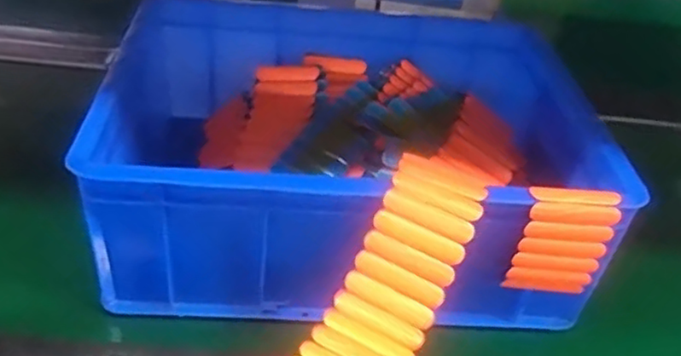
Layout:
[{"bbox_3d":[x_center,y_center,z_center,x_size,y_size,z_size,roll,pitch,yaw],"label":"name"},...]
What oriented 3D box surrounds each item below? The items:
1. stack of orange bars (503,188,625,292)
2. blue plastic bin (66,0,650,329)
[{"bbox_3d":[0.160,0.048,0.478,0.062,0.089,0.014,5,37,-3],"label":"stack of orange bars"},{"bbox_3d":[0.004,-0.027,0.600,0.393,0.141,0.300,4,37,-5],"label":"blue plastic bin"}]

